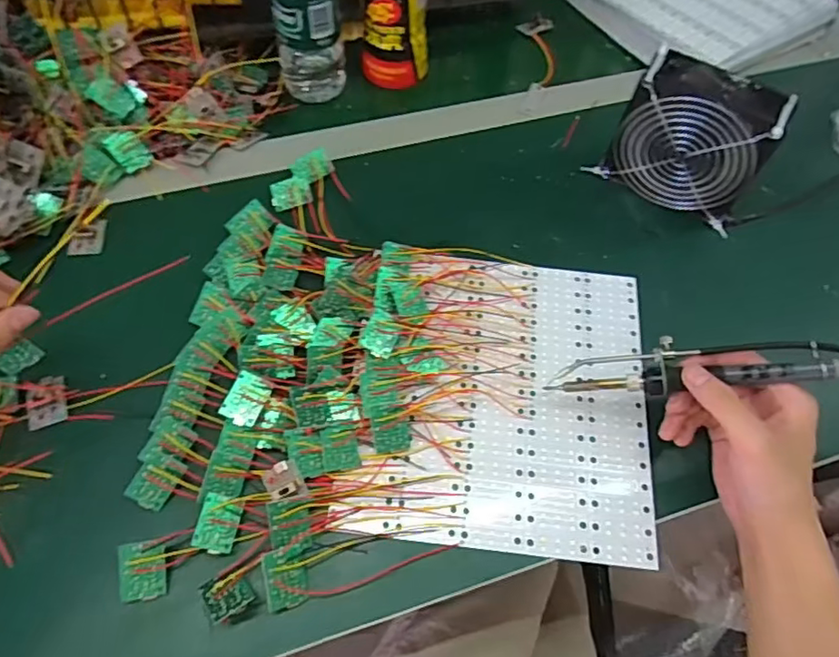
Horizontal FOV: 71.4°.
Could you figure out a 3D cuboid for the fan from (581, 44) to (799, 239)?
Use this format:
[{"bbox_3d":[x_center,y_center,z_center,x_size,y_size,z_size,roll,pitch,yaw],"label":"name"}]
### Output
[{"bbox_3d":[0.234,-0.161,0.506,0.131,0.115,0.052,30,63,13],"label":"fan"}]

